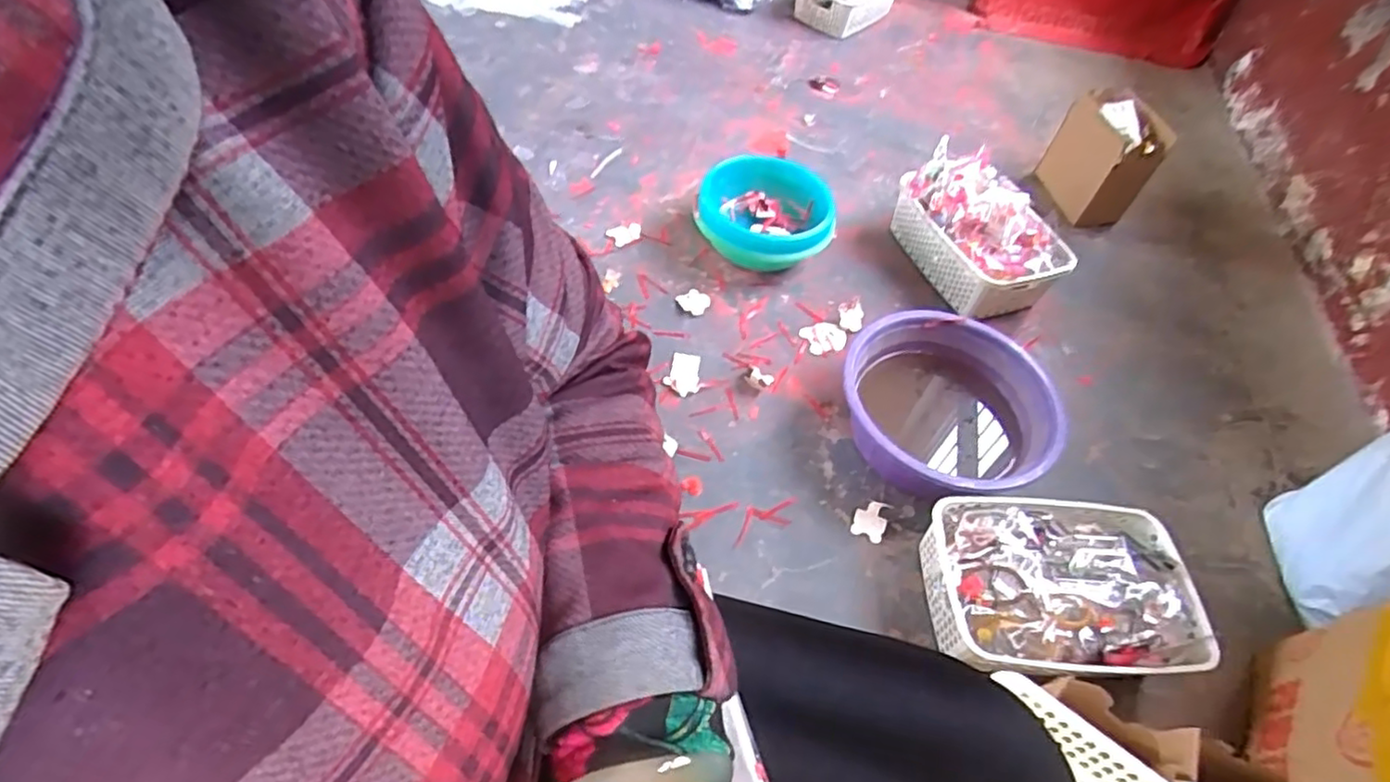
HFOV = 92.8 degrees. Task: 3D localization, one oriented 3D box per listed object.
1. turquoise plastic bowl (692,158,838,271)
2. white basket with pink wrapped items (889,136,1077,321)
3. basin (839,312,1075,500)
[{"bbox_3d":[0.117,-0.290,1.141,0.227,0.111,0.225,3,52,-4],"label":"turquoise plastic bowl"},{"bbox_3d":[0.472,-0.269,1.129,0.162,0.159,0.306,-16,56,-18],"label":"white basket with pink wrapped items"},{"bbox_3d":[0.338,0.033,0.917,0.266,0.118,0.276,3,52,-4],"label":"basin"}]

